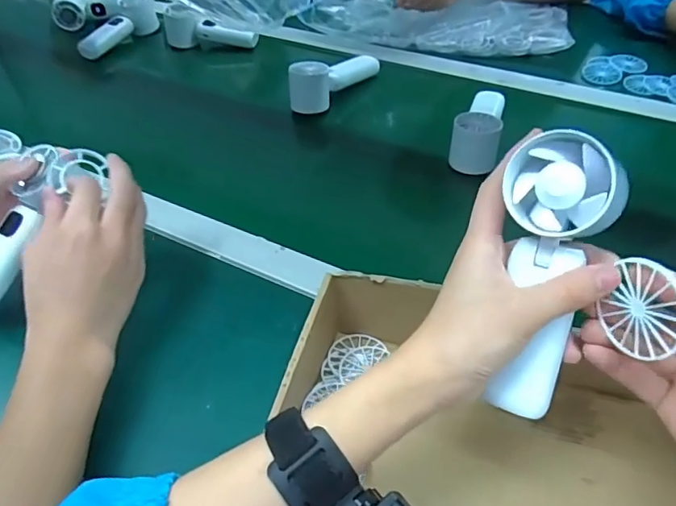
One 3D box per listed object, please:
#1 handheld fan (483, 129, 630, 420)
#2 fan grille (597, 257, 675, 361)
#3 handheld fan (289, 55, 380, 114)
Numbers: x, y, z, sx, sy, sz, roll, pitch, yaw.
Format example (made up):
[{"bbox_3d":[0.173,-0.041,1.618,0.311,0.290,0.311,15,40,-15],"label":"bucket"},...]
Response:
[{"bbox_3d":[0.113,0.014,0.285,0.050,0.154,0.039,8,12,12],"label":"handheld fan"},{"bbox_3d":[0.151,0.027,0.261,0.004,0.049,0.041,-7,37,-22],"label":"fan grille"},{"bbox_3d":[-0.001,-0.248,0.730,0.158,0.058,0.053,-37,54,-26],"label":"handheld fan"}]

